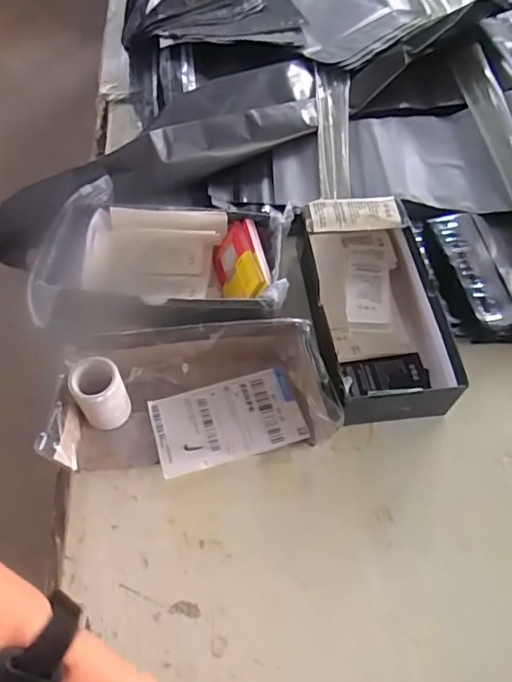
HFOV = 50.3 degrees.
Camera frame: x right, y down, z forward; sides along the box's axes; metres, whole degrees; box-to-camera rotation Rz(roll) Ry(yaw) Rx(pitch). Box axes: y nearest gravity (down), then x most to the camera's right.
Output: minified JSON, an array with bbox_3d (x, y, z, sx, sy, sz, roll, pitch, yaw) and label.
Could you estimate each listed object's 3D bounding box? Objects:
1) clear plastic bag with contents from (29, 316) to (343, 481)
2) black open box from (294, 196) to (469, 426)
[{"bbox_3d":[-0.054,0.044,0.473,0.235,0.053,0.121,-3,59,-3],"label":"clear plastic bag with contents"},{"bbox_3d":[0.113,-0.041,0.524,0.131,0.051,0.231,-7,61,-6],"label":"black open box"}]

